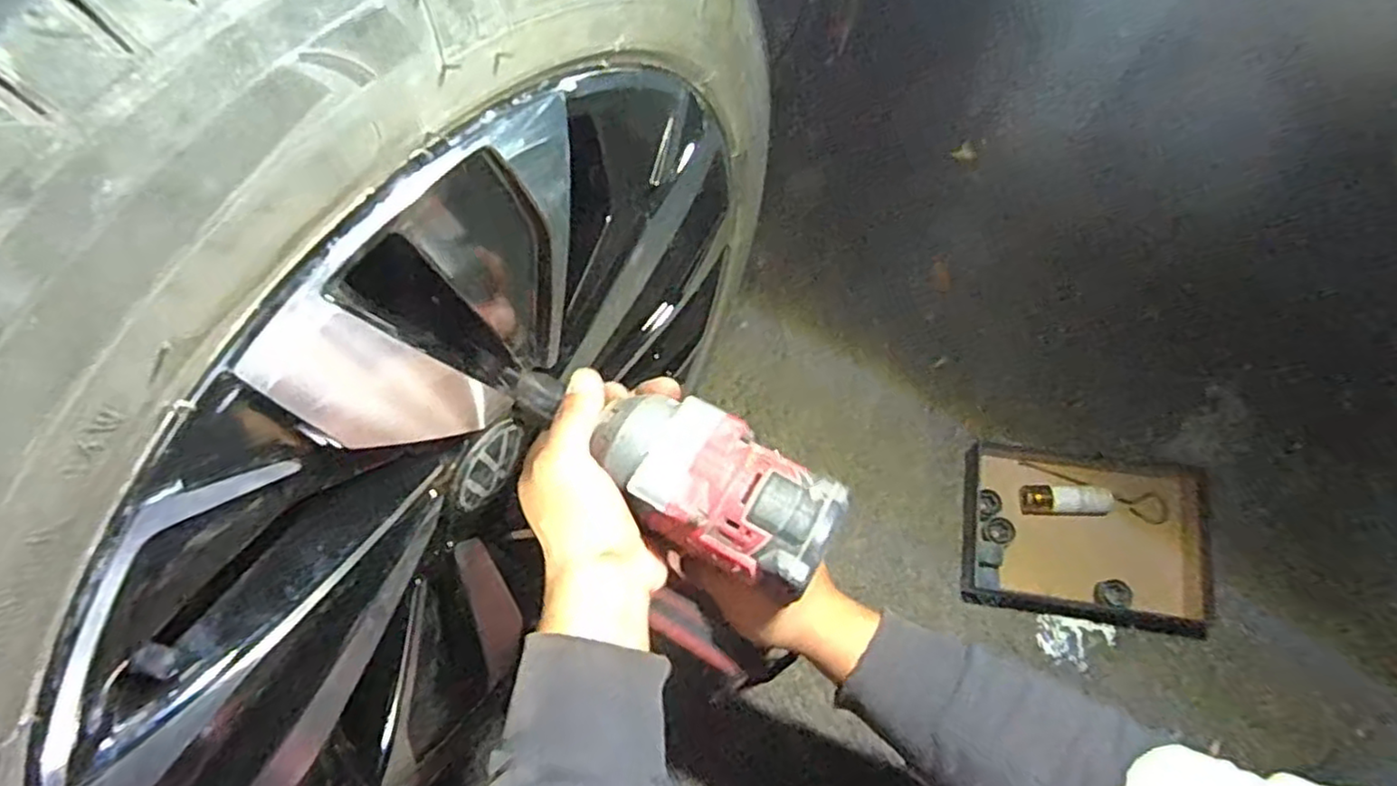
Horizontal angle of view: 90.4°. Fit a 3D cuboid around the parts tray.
[{"bbox_3d":[0.384,0.138,0.695,0.227,0.043,0.164,8,72,5],"label":"parts tray"}]

